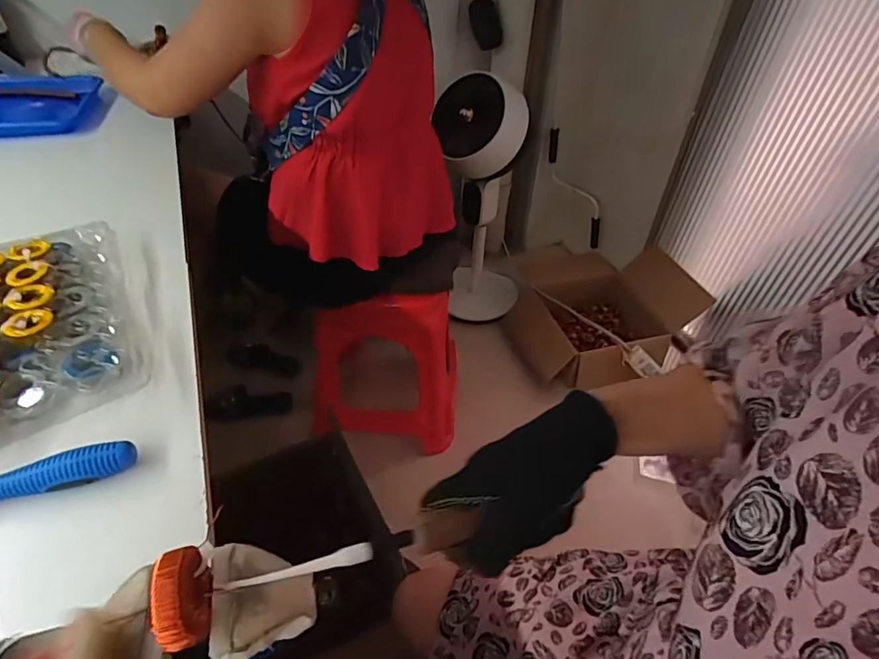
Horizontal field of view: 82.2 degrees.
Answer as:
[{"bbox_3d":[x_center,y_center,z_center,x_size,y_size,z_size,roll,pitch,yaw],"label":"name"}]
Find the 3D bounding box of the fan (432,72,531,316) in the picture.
[{"bbox_3d":[0.127,-0.372,1.532,0.253,0.690,0.278,6,42,3],"label":"fan"}]

